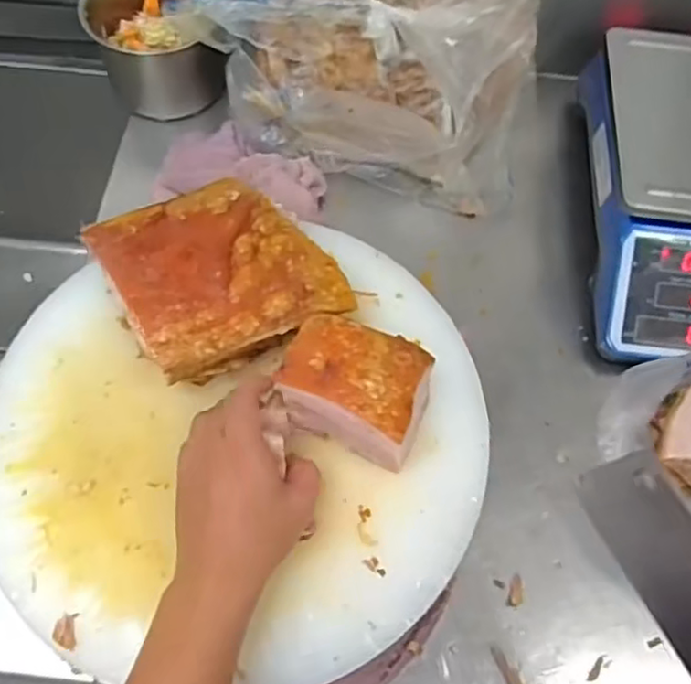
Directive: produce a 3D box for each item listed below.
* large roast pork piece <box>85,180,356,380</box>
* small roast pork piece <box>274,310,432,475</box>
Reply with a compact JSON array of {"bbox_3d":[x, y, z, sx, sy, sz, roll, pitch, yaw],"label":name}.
[{"bbox_3d":[-0.091,-0.052,0.474,0.146,0.047,0.137,-26,67,-13],"label":"large roast pork piece"},{"bbox_3d":[0.007,0.030,0.445,0.096,0.056,0.073,22,65,9],"label":"small roast pork piece"}]

